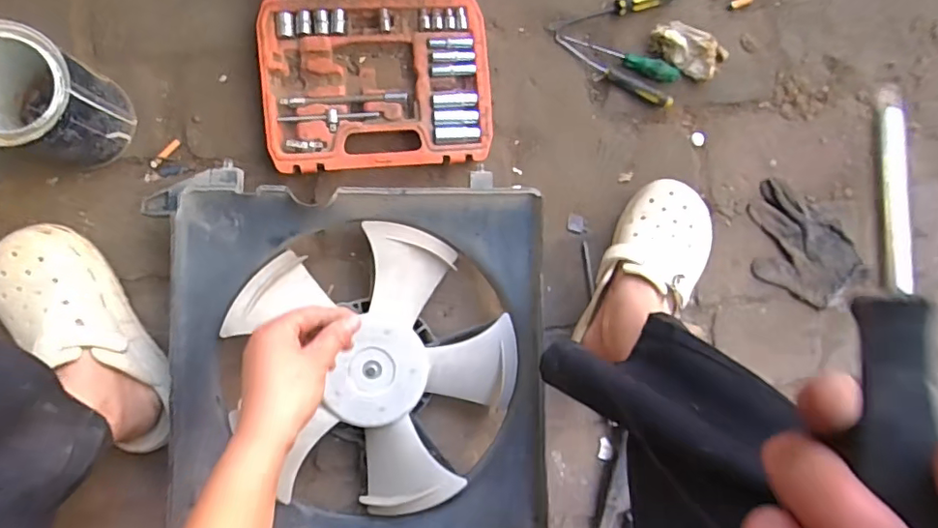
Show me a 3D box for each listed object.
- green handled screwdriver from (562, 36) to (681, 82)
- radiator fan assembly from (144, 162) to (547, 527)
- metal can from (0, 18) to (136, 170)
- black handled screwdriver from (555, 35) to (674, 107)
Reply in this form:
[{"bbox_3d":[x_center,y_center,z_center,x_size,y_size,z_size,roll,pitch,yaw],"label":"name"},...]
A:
[{"bbox_3d":[0.187,-0.250,0.668,0.147,0.025,0.025,14,87,-8],"label":"green handled screwdriver"},{"bbox_3d":[-0.110,0.111,0.591,0.369,0.086,0.381,-1,89,-8],"label":"radiator fan assembly"},{"bbox_3d":[-0.411,-0.154,0.533,0.104,0.130,0.100,0,89,-8],"label":"metal can"},{"bbox_3d":[0.175,-0.232,0.668,0.158,0.019,0.023,27,86,-7],"label":"black handled screwdriver"}]

